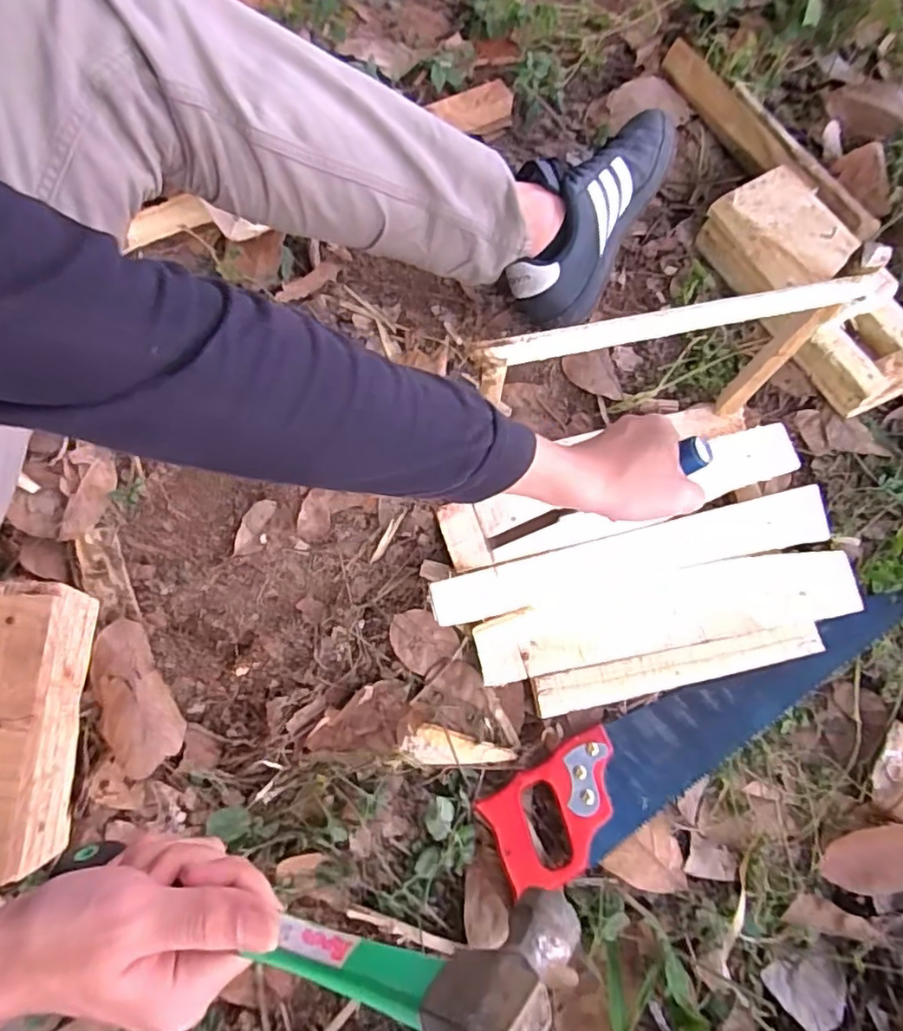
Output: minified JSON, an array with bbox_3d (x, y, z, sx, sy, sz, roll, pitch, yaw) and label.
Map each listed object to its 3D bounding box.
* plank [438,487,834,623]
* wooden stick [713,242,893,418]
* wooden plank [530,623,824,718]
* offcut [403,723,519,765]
[{"bbox_3d":[0.170,0.039,0.583,0.377,0.007,0.049,-12,76,-7],"label":"plank"},{"bbox_3d":[0.263,-0.128,0.506,0.020,0.271,0.022,-43,81,-14],"label":"wooden stick"},{"bbox_3d":[0.203,0.138,0.562,0.258,0.008,0.034,-10,75,-7],"label":"wooden plank"},{"bbox_3d":[0.006,0.215,0.563,0.097,0.008,0.031,16,74,1],"label":"offcut"}]

